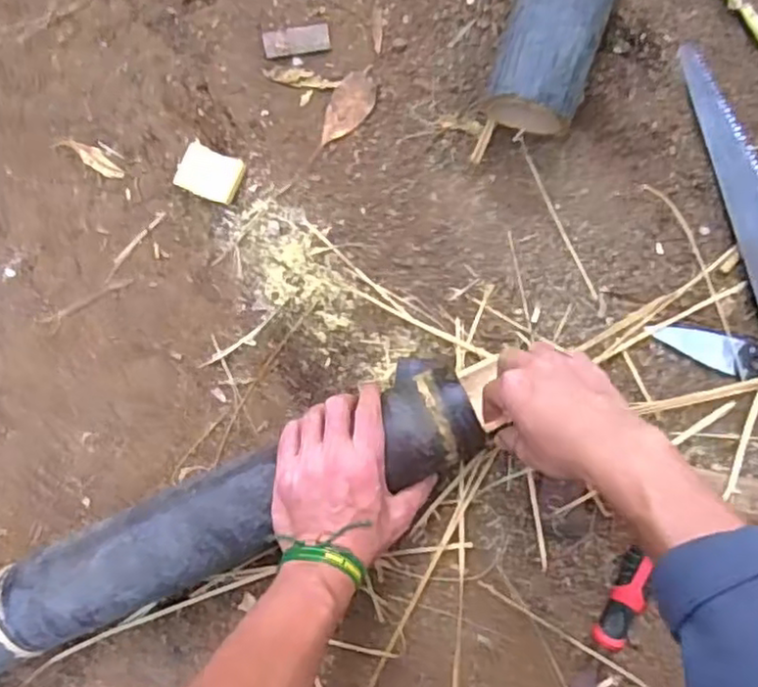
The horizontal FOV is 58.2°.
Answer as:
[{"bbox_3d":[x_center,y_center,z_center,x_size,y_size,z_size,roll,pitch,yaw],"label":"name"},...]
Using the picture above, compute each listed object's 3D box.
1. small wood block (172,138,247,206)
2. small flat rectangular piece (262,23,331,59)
[{"bbox_3d":[-0.163,-0.164,0.660,0.059,0.015,0.048,19,85,5],"label":"small wood block"},{"bbox_3d":[-0.082,-0.302,0.677,0.066,0.004,0.030,-7,83,3],"label":"small flat rectangular piece"}]

